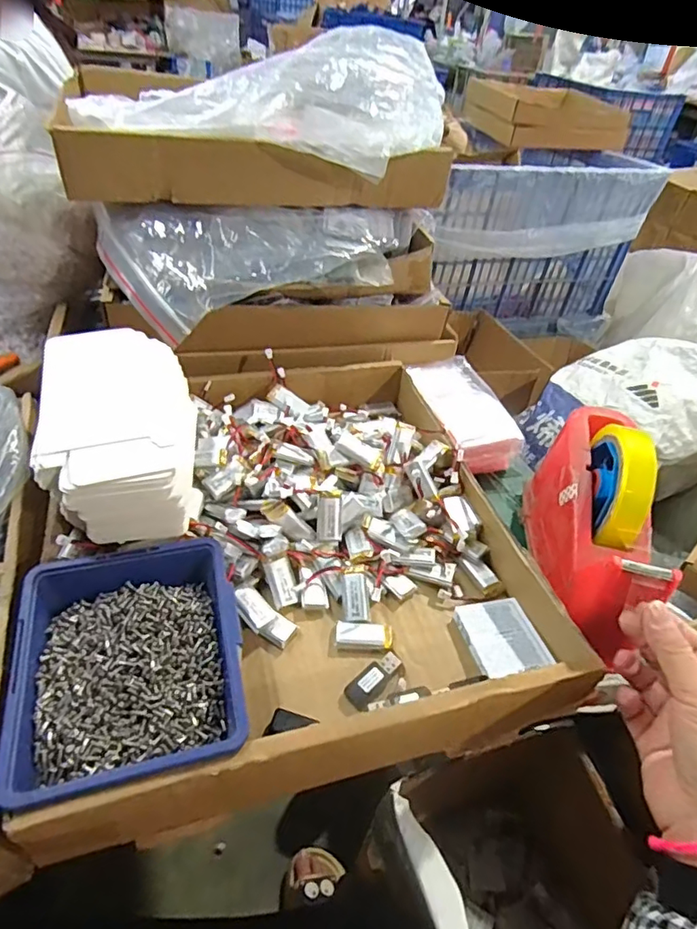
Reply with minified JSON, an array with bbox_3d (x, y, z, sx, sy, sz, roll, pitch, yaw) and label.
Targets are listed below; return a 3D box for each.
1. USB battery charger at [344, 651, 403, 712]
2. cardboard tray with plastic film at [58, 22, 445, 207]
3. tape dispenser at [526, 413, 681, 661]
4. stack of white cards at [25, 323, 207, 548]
[{"bbox_3d":[0.017,0.147,0.361,0.018,0.008,0.046,32,47,25],"label":"USB battery charger"},{"bbox_3d":[-0.090,-0.353,0.535,0.386,0.132,0.211,-5,43,-13],"label":"cardboard tray with plastic film"},{"bbox_3d":[0.191,0.041,0.405,0.070,0.114,0.197,15,42,9],"label":"tape dispenser"},{"bbox_3d":[-0.175,-0.023,0.404,0.104,0.078,0.177,-9,44,-17],"label":"stack of white cards"}]

